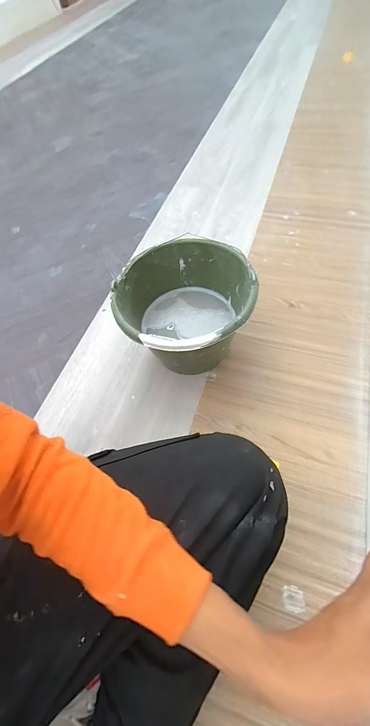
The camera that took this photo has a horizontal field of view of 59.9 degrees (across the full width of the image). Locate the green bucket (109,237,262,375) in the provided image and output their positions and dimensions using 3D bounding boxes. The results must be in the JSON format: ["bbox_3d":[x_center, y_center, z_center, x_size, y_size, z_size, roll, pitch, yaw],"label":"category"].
[{"bbox_3d":[0.003,-0.086,0.619,0.236,0.172,0.243,-3,57,5],"label":"green bucket"}]

